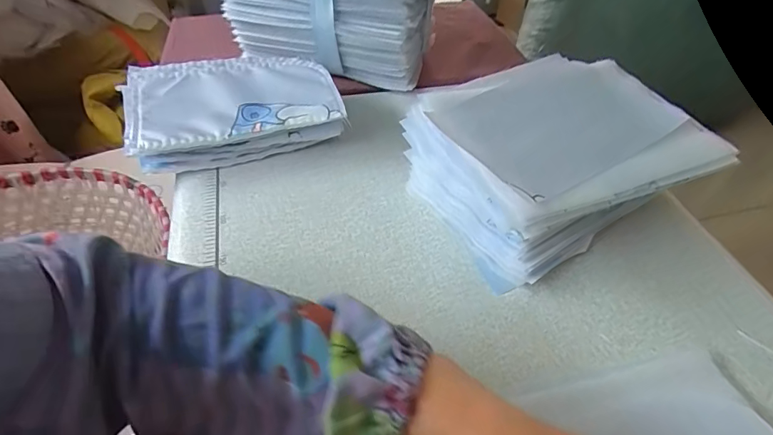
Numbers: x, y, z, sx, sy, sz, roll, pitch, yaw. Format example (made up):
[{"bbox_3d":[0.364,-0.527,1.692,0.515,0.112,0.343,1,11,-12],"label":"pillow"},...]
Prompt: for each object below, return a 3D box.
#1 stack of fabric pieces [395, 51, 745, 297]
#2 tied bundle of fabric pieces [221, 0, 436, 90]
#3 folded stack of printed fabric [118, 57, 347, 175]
[{"bbox_3d":[0.157,-0.060,0.441,0.234,0.102,0.192,-17,49,-18],"label":"stack of fabric pieces"},{"bbox_3d":[-0.068,-0.270,0.575,0.237,0.184,0.129,15,47,12],"label":"tied bundle of fabric pieces"},{"bbox_3d":[-0.168,-0.116,0.505,0.218,0.064,0.135,-9,47,-12],"label":"folded stack of printed fabric"}]

